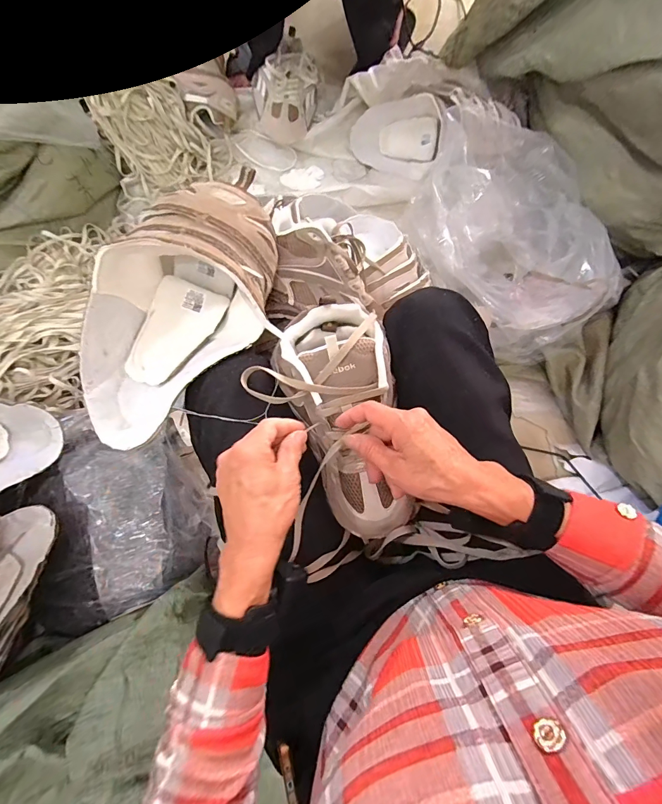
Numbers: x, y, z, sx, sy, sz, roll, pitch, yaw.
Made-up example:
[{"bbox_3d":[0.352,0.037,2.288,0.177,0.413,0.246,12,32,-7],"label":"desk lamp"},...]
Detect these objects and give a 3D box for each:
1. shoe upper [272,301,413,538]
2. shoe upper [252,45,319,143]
[{"bbox_3d":[0.017,0.021,0.376,0.108,0.064,0.235,-13,93,-4],"label":"shoe upper"},{"bbox_3d":[-0.102,-0.719,0.864,0.152,0.076,0.197,-10,80,-3],"label":"shoe upper"}]

